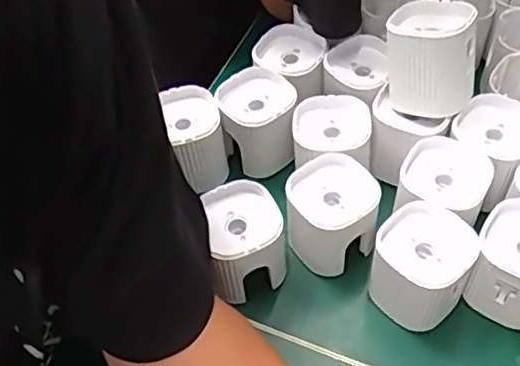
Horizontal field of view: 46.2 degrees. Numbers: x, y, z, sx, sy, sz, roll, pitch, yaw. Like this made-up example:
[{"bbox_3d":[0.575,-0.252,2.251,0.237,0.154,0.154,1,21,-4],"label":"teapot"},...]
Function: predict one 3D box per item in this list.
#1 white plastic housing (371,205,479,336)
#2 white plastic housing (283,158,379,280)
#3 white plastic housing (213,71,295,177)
[{"bbox_3d":[0.100,0.056,0.384,0.055,0.063,0.058,29,59,23],"label":"white plastic housing"},{"bbox_3d":[0.047,0.023,0.413,0.058,0.062,0.056,-29,56,-18],"label":"white plastic housing"},{"bbox_3d":[-0.002,-0.047,0.466,0.057,0.053,0.064,0,53,4],"label":"white plastic housing"}]

